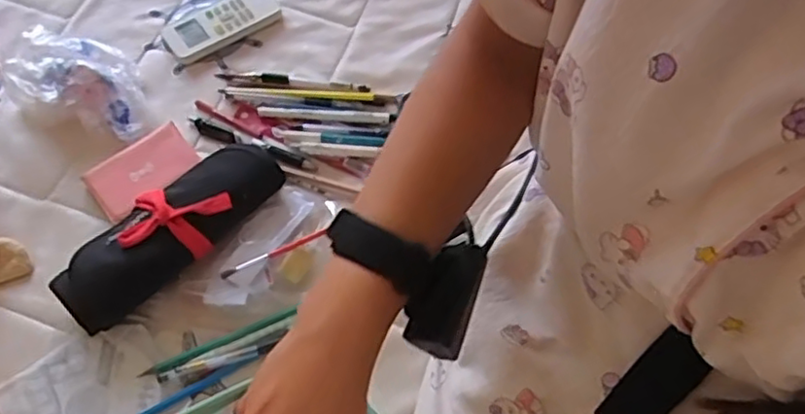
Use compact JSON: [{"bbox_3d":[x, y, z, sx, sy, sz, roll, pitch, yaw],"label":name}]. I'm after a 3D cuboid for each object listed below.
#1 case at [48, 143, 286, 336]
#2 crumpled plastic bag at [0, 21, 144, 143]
[{"bbox_3d":[-0.205,0.017,0.575,0.074,0.051,0.214,40,67,18],"label":"case"},{"bbox_3d":[-0.322,-0.132,0.654,0.143,0.054,0.106,13,62,5],"label":"crumpled plastic bag"}]

